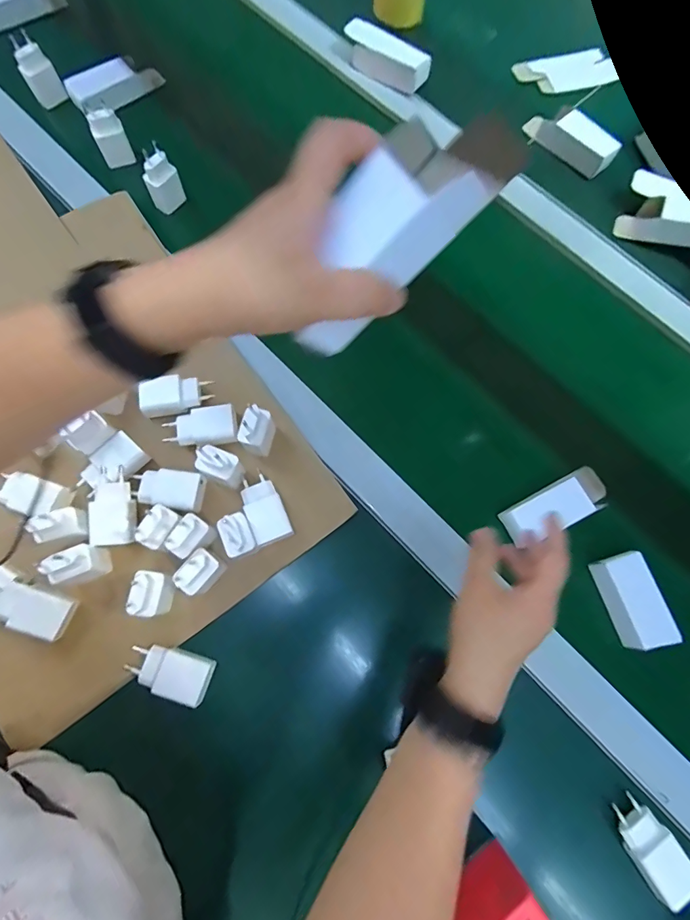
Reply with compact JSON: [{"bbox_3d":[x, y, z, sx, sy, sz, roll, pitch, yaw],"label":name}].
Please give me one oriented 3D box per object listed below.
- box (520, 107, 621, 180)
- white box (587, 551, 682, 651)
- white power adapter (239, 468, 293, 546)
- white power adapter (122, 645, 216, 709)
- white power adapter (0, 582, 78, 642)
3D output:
[{"bbox_3d":[0.332,-0.473,0.639,0.043,0.034,0.134,-42,80,-12],"label":"box"},{"bbox_3d":[0.304,0.148,0.462,0.047,0.030,0.091,-13,75,-6],"label":"white box"},{"bbox_3d":[-0.086,0.053,0.466,0.039,0.033,0.076,-23,76,-9],"label":"white power adapter"},{"bbox_3d":[-0.167,0.202,0.417,0.080,0.024,0.041,15,74,2],"label":"white power adapter"},{"bbox_3d":[-0.299,0.145,0.426,0.067,0.038,0.038,18,74,3],"label":"white power adapter"}]

